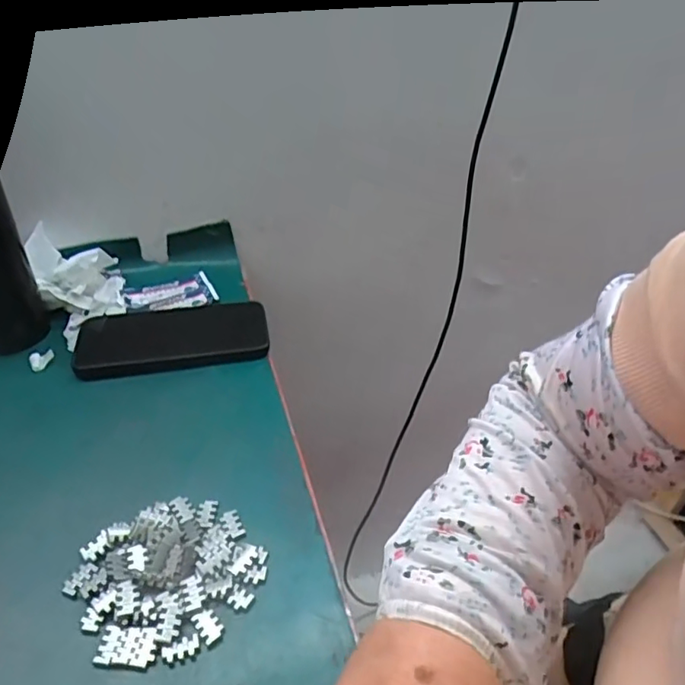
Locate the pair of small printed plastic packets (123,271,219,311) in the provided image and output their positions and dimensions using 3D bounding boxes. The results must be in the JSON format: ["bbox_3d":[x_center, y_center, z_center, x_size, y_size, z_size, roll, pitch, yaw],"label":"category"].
[{"bbox_3d":[-0.175,-0.048,0.577,0.090,0.008,0.051,-11,38,-15],"label":"pair of small printed plastic packets"}]

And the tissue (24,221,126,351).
[{"bbox_3d":[-0.253,-0.060,0.551,0.078,0.051,0.138,-19,41,-24],"label":"tissue"}]

